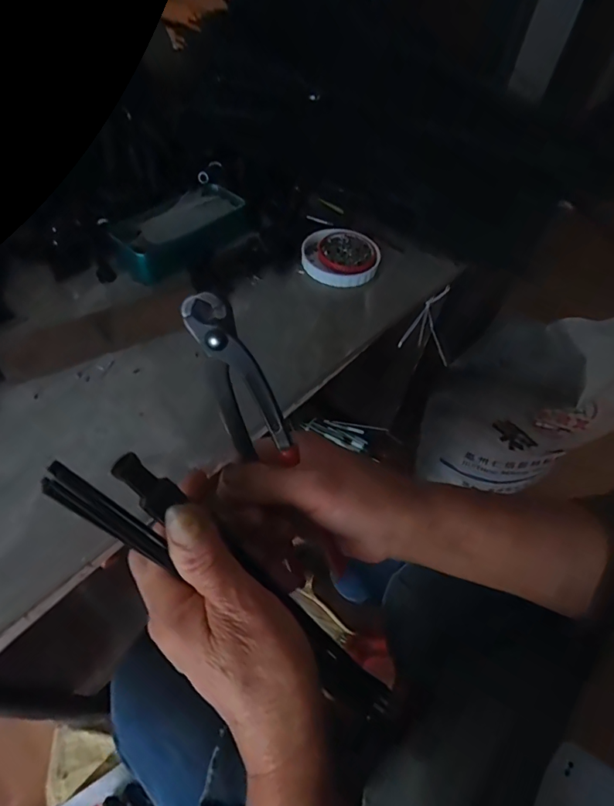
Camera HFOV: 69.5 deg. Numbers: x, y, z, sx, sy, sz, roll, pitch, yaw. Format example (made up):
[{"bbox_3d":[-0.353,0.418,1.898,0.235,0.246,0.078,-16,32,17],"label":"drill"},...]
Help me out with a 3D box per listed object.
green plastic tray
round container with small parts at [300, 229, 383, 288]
[{"bbox_3d":[-0.136,-0.195,0.500,0.158,0.028,0.114,-28,60,-23],"label":"green plastic tray"},{"bbox_3d":[0.040,-0.167,0.506,0.086,0.015,0.086,2,54,-3],"label":"round container with small parts"}]

